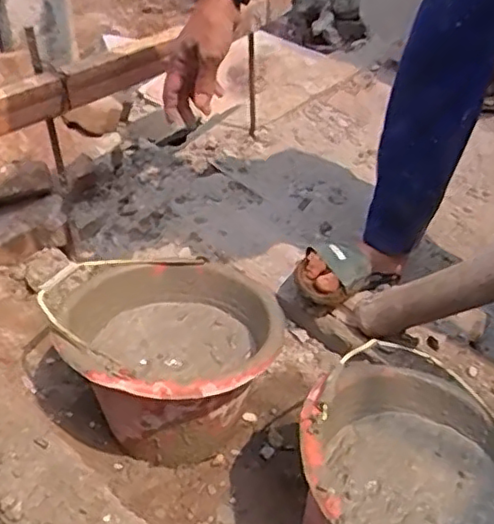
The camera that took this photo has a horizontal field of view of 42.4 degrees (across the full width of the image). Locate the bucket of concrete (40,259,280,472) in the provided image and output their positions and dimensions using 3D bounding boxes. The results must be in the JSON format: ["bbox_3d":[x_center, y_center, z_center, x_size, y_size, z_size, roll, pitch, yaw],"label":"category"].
[{"bbox_3d":[-0.103,0.139,0.889,0.278,0.182,0.292,1,37,0],"label":"bucket of concrete"}]

